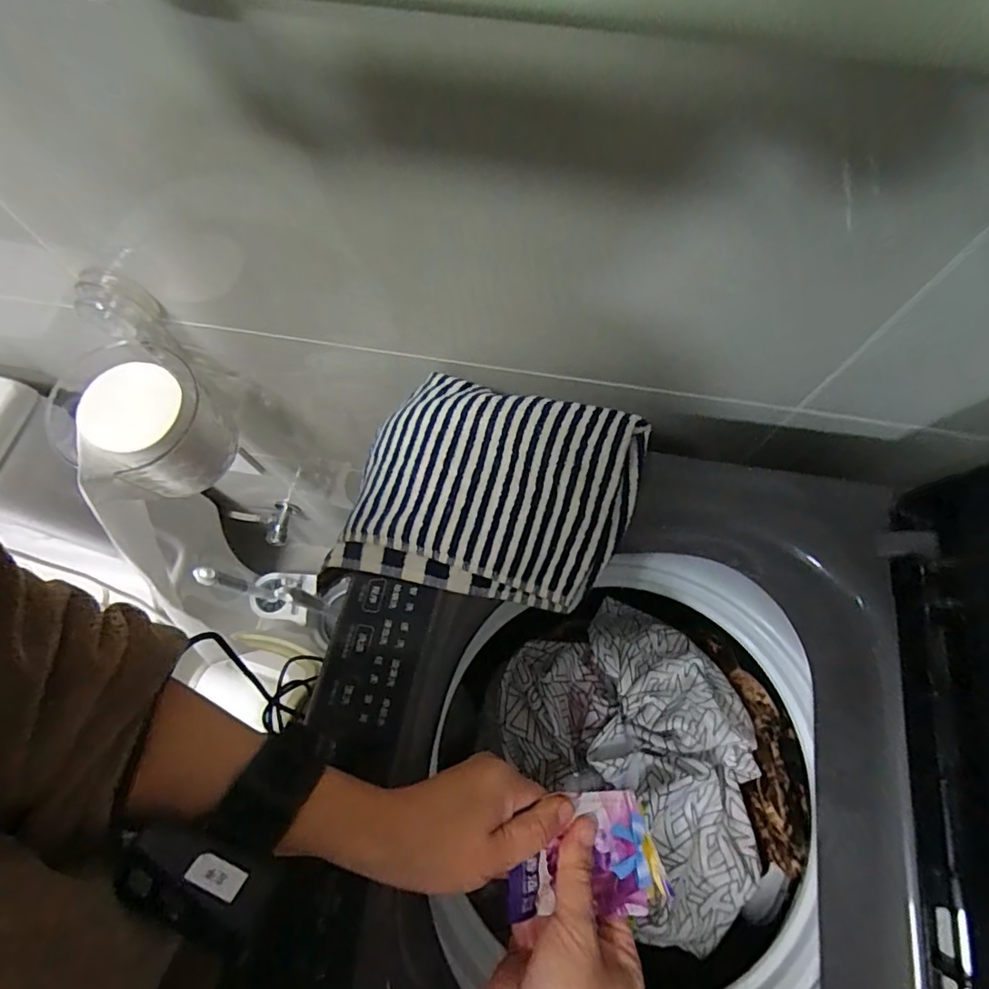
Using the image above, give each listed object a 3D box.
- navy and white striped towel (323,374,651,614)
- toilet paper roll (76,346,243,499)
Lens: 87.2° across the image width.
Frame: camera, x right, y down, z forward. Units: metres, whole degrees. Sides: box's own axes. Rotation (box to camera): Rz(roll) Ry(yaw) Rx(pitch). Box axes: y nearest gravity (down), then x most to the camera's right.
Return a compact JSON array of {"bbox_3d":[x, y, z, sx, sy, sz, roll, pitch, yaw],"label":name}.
[{"bbox_3d":[-0.006,-0.004,0.387,0.211,0.053,0.163,16,70,5],"label":"navy and white striped towel"},{"bbox_3d":[-0.319,-0.066,0.491,0.106,0.114,0.128,-9,70,-4],"label":"toilet paper roll"}]

